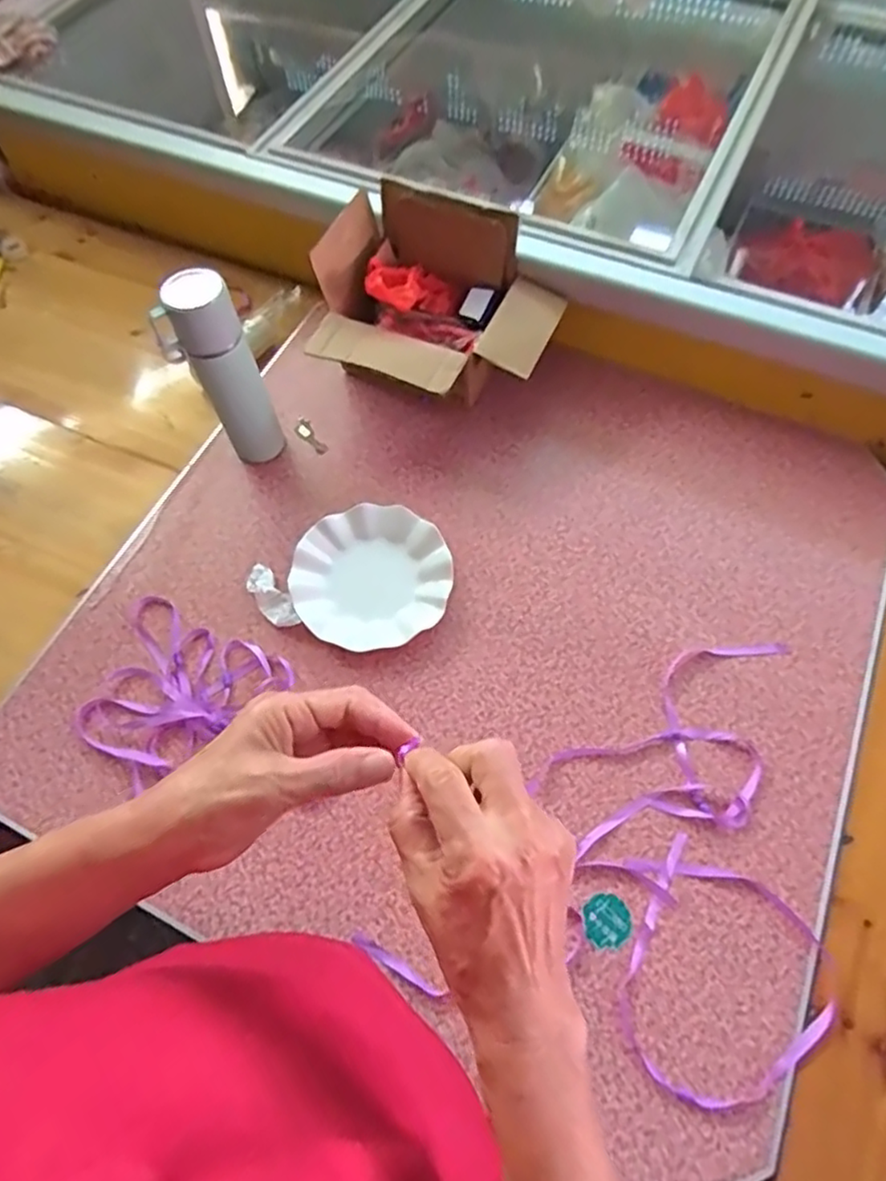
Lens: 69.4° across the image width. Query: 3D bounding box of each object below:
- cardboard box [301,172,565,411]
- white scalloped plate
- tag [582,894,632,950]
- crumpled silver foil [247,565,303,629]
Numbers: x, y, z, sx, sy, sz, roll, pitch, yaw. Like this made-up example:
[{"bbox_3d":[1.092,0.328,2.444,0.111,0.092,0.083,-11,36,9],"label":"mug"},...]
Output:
[{"bbox_3d":[-0.005,-0.334,0.809,0.261,0.191,0.230,19,66,11],"label":"cardboard box"},{"bbox_3d":[-0.082,-0.015,0.743,0.180,0.023,0.177,-1,64,2],"label":"white scalloped plate"},{"bbox_3d":[0.152,0.306,0.590,0.045,0.004,0.042,-1,64,2],"label":"tag"},{"bbox_3d":[-0.200,0.009,0.741,0.035,0.019,0.090,-34,67,-13],"label":"crumpled silver foil"}]

